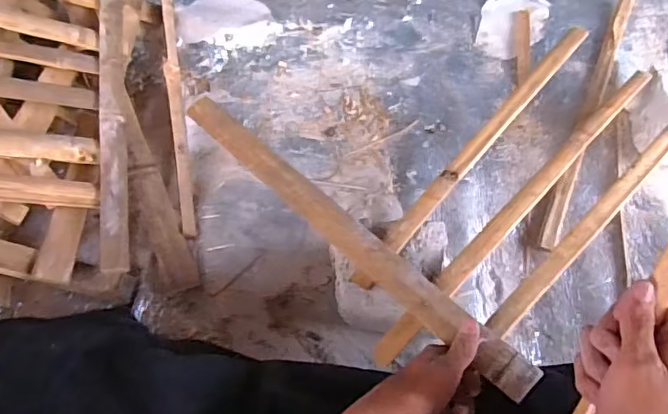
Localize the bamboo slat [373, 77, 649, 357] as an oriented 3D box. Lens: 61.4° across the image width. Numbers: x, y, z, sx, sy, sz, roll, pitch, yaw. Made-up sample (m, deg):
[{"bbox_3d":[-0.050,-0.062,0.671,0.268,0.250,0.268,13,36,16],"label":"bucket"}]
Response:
[{"bbox_3d":[0.220,-0.014,0.629,0.028,0.022,0.505,39,68,23],"label":"bamboo slat"}]

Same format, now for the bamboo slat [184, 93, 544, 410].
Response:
[{"bbox_3d":[-0.001,0.015,0.610,0.038,0.019,0.507,-40,61,-19],"label":"bamboo slat"}]

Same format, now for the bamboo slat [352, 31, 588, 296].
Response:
[{"bbox_3d":[0.179,-0.080,0.675,0.028,0.017,0.475,35,67,21],"label":"bamboo slat"}]

